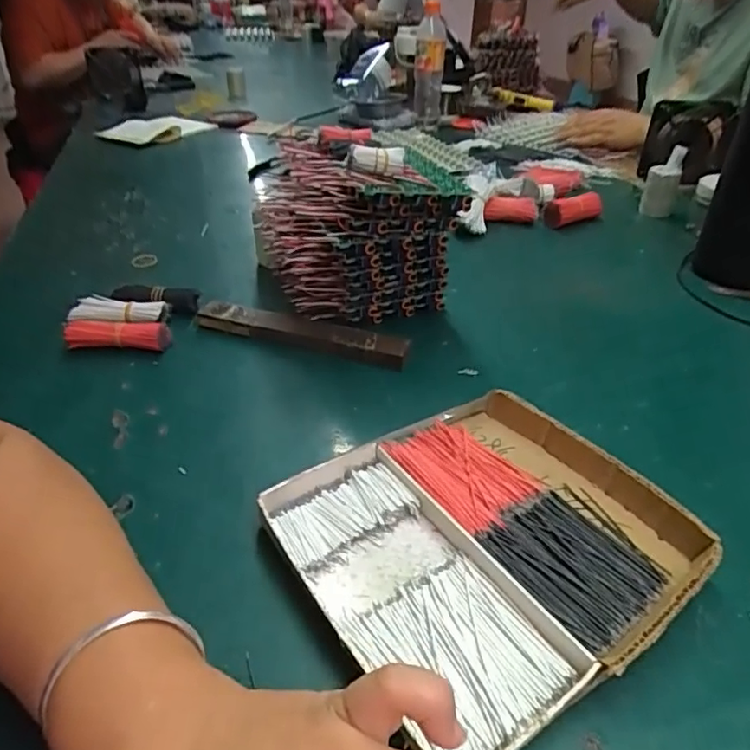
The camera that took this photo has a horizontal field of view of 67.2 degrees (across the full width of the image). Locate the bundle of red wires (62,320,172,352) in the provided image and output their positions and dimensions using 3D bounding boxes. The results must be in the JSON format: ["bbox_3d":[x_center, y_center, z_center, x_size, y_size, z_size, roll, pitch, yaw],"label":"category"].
[{"bbox_3d":[-0.235,-0.036,0.518,0.091,0.021,0.026,2,30,-9],"label":"bundle of red wires"}]

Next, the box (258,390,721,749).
[{"bbox_3d":[0.065,0.093,0.334,0.201,0.033,0.187,-21,40,-27],"label":"box"}]

